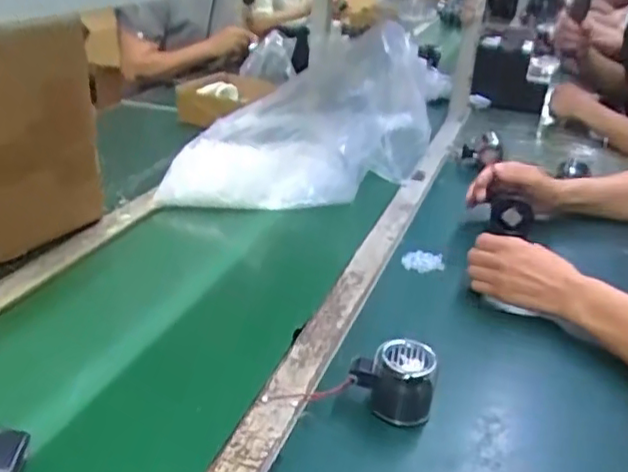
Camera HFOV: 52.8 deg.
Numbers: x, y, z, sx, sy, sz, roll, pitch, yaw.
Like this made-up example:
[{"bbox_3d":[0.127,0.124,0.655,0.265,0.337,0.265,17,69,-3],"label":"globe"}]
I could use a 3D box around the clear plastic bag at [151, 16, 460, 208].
[{"bbox_3d":[-0.027,-0.210,1.024,0.390,0.260,0.239,0,26,-7],"label":"clear plastic bag"}]

